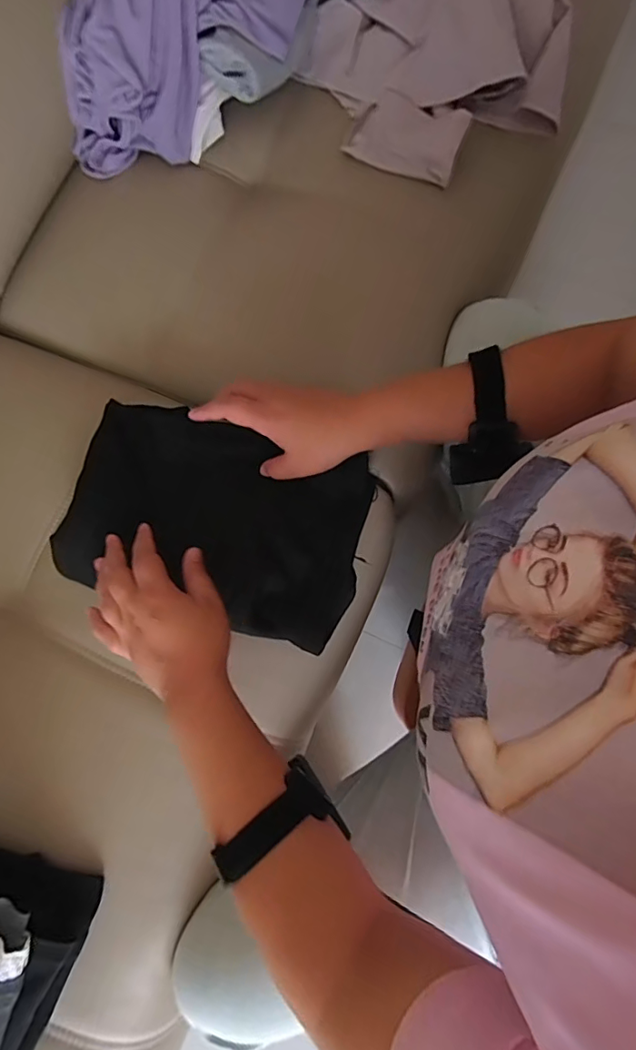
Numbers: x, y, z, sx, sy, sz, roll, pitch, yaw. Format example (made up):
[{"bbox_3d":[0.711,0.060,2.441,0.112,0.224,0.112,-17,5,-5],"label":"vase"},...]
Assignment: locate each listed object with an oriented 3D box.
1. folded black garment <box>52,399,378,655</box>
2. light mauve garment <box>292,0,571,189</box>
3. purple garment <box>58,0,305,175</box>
[{"bbox_3d":[-0.091,-0.007,0.479,0.261,0.043,0.180,15,78,5],"label":"folded black garment"},{"bbox_3d":[0.155,-0.540,0.586,0.308,0.084,0.257,-25,78,-4],"label":"light mauve garment"},{"bbox_3d":[-0.142,-0.571,0.580,0.219,0.112,0.372,34,89,-8],"label":"purple garment"}]

